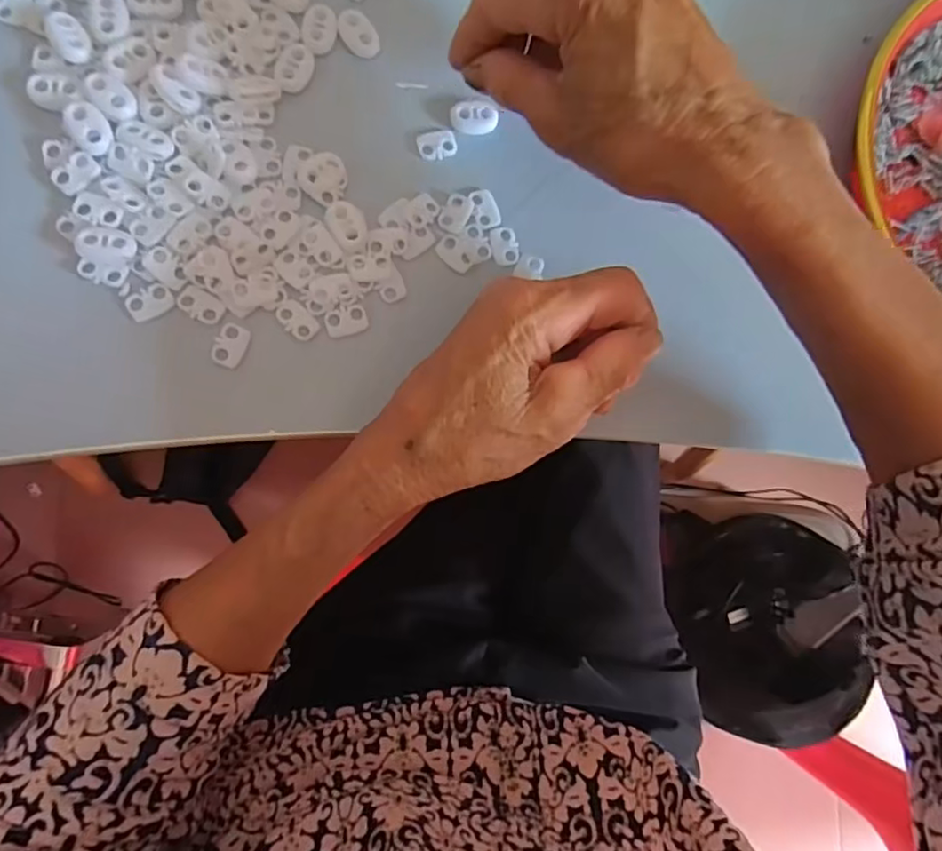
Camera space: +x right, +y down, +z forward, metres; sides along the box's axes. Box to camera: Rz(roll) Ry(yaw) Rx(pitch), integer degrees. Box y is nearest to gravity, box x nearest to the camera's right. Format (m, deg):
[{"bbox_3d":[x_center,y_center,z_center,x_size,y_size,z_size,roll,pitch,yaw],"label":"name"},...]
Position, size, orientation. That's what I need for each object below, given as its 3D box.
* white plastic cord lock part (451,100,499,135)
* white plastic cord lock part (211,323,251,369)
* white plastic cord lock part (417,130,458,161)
[{"bbox_3d":[0.002,-0.145,0.290,0.022,0.004,0.015,-10,87,-9],"label":"white plastic cord lock part"},{"bbox_3d":[-0.101,-0.034,0.260,0.012,0.004,0.018,20,83,-6],"label":"white plastic cord lock part"},{"bbox_3d":[-0.016,-0.131,0.288,0.018,0.004,0.013,-19,88,-9],"label":"white plastic cord lock part"}]

